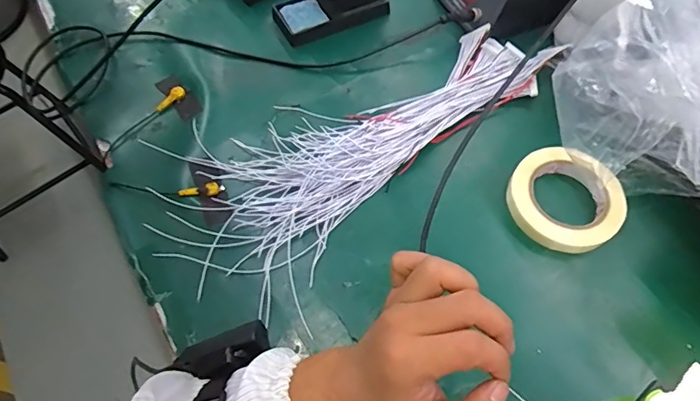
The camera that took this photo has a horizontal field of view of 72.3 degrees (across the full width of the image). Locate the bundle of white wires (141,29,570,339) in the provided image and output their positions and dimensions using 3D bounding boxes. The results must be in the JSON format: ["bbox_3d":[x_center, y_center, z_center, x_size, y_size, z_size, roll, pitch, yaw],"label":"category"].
[{"bbox_3d":[0.023,-0.064,0.542,0.478,0.033,0.215,-32,66,-16],"label":"bundle of white wires"}]

